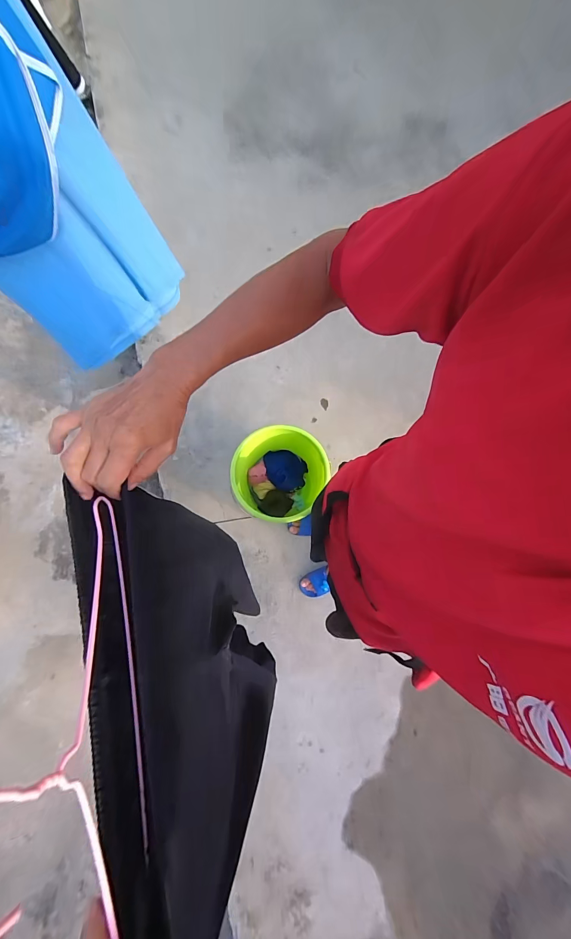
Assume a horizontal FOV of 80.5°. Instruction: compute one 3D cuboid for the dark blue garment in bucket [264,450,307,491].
[{"bbox_3d":[-0.005,-0.002,1.511,0.209,0.075,0.174,37,79,9],"label":"dark blue garment in bucket"}]

